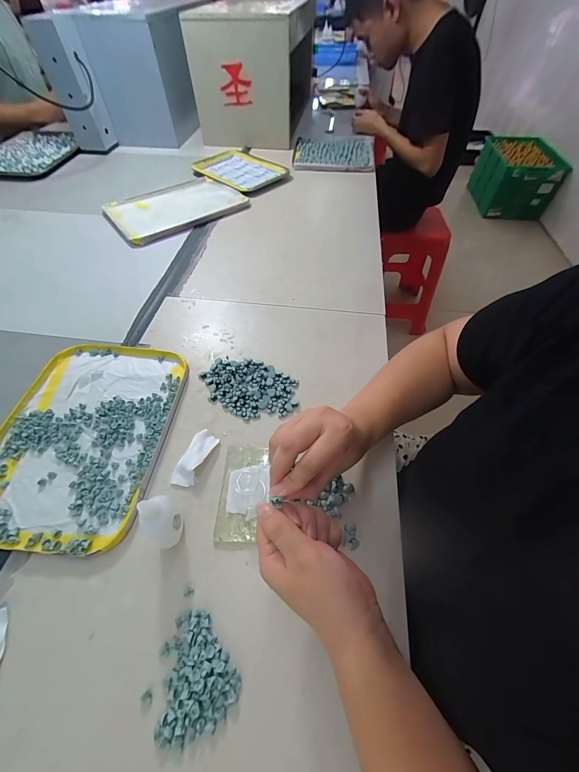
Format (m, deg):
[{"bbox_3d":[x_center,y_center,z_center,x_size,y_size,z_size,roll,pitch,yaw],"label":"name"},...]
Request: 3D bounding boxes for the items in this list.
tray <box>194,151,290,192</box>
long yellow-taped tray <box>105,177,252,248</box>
[{"bbox_3d":[-0.145,-0.622,0.861,0.193,0.021,0.269,-36,62,-25],"label":"tray"},{"bbox_3d":[-0.284,-0.444,0.736,0.302,0.018,0.234,-32,61,-22],"label":"long yellow-taped tray"}]

